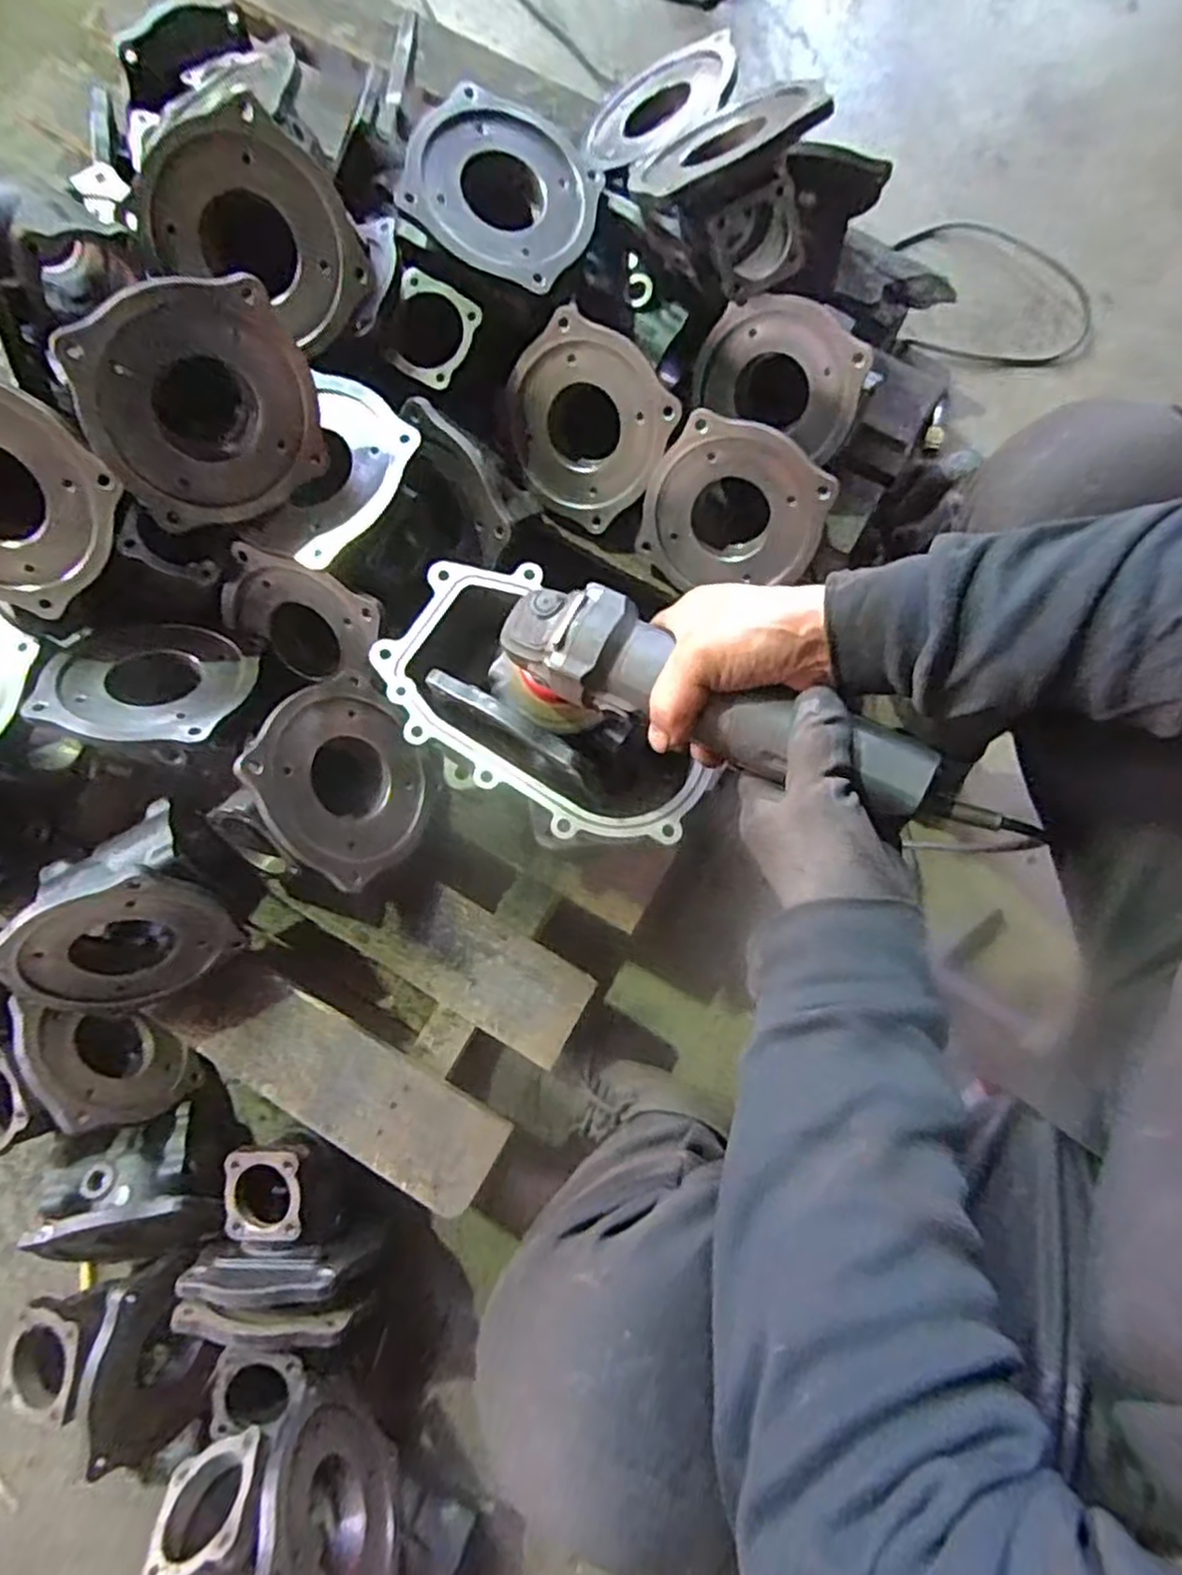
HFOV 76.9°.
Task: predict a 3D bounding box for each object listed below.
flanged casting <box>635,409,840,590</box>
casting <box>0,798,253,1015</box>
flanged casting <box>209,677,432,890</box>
[{"bbox_3d":[0.135,-0.257,0.697,0.157,0.155,0.035,30,41,5],"label":"flanged casting"},{"bbox_3d":[-0.407,0.098,0.646,0.160,0.157,0.121,-29,52,-4],"label":"casting"},{"bbox_3d":[-0.235,-0.002,0.668,0.158,0.113,0.169,13,71,-43],"label":"flanged casting"}]

